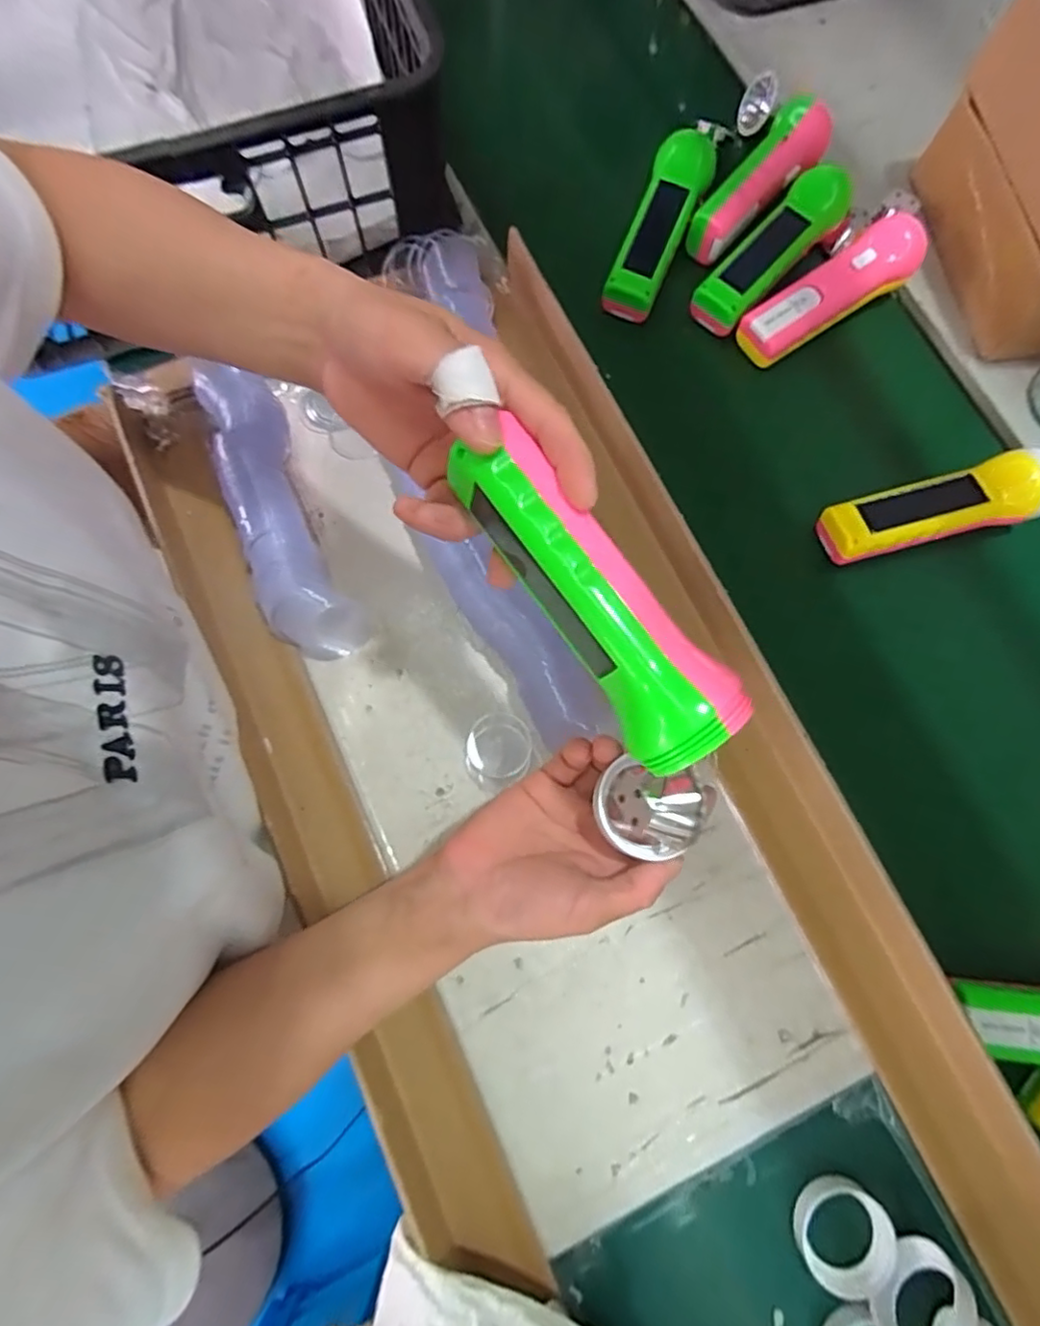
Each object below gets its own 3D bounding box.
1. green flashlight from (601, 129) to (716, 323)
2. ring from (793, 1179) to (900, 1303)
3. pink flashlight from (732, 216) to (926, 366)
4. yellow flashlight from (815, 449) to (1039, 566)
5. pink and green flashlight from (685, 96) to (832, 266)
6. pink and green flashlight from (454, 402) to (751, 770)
[{"bbox_3d":[0.117,-0.371,0.505,0.046,0.037,0.165,24,80,3],"label":"green flashlight"},{"bbox_3d":[0.192,0.339,0.356,0.054,0.015,0.055,0,79,-1],"label":"ring"},{"bbox_3d":[0.264,-0.306,0.499,0.171,0.043,0.055,-37,80,-8],"label":"pink flashlight"},{"bbox_3d":[0.309,-0.113,0.455,0.186,0.040,0.054,-17,78,-4],"label":"yellow flashlight"},{"bbox_3d":[0.207,-0.409,0.514,0.050,0.055,0.149,36,80,5],"label":"pink and green flashlight"},{"bbox_3d":[0.028,-0.026,0.244,0.041,0.039,0.147,-37,87,-10],"label":"pink and green flashlight"}]

